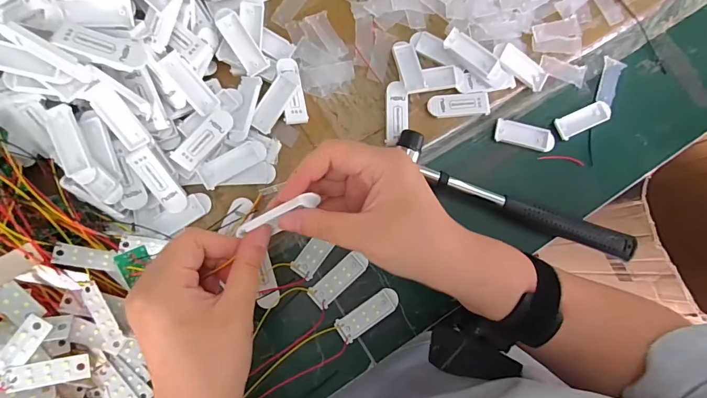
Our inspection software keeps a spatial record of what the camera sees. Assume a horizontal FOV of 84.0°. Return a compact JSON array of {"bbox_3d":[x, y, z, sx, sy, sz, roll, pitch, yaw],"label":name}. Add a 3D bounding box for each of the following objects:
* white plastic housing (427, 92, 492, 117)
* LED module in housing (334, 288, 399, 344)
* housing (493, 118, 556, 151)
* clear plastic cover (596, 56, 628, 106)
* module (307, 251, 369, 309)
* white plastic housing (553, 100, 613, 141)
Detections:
[{"bbox_3d":[0.098,-0.087,0.366,0.058,0.007,0.021,-4,84,-6],"label":"white plastic housing"},{"bbox_3d":[0.013,0.099,0.338,0.056,0.004,0.021,-34,88,-8],"label":"LED module in housing"},{"bbox_3d":[0.162,-0.060,0.372,0.056,0.004,0.021,12,83,-4],"label":"housing"},{"bbox_3d":[0.253,-0.116,0.385,0.020,0.004,0.048,22,83,-3],"label":"clear plastic cover"},{"bbox_3d":[-0.012,0.069,0.340,0.054,0.004,0.019,-44,89,-8],"label":"module"},{"bbox_3d":[0.222,-0.077,0.378,0.057,0.005,0.021,-25,87,-7],"label":"white plastic housing"}]

